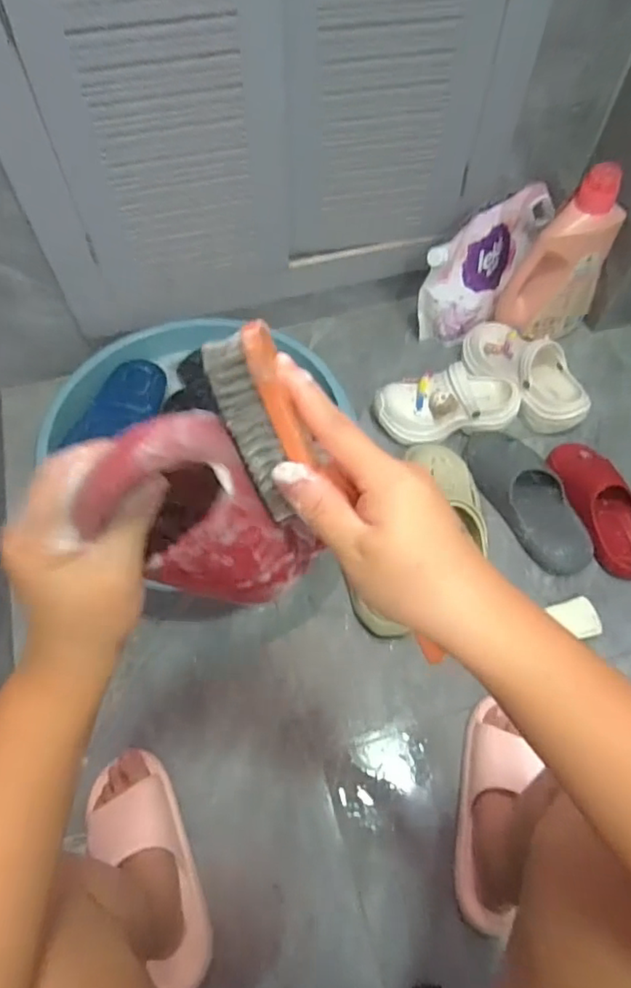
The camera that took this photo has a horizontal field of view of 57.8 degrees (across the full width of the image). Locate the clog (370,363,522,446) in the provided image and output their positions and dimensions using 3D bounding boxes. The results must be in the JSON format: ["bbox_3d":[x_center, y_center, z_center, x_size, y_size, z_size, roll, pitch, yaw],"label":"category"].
[{"bbox_3d":[0.232,-0.161,0.997,0.248,0.103,0.107,-11,61,-5],"label":"clog"}]

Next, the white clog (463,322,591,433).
[{"bbox_3d":[0.381,-0.224,1.029,0.254,0.098,0.100,44,70,9],"label":"white clog"}]

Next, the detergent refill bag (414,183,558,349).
[{"bbox_3d":[0.325,-0.418,1.067,0.275,0.217,0.076,-33,65,-16],"label":"detergent refill bag"}]

